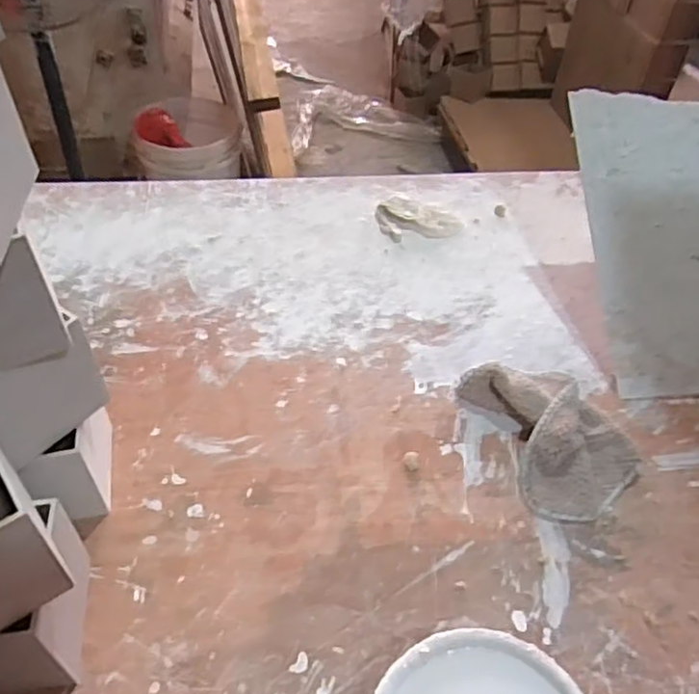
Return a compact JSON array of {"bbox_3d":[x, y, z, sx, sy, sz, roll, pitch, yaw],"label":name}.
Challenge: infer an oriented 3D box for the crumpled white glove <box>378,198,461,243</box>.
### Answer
[{"bbox_3d":[0.101,-0.193,1.005,0.128,0.018,0.092,20,48,15],"label":"crumpled white glove"}]

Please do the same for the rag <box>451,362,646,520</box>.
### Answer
[{"bbox_3d":[0.232,0.091,0.730,0.139,0.044,0.200,-13,48,-16],"label":"rag"}]

